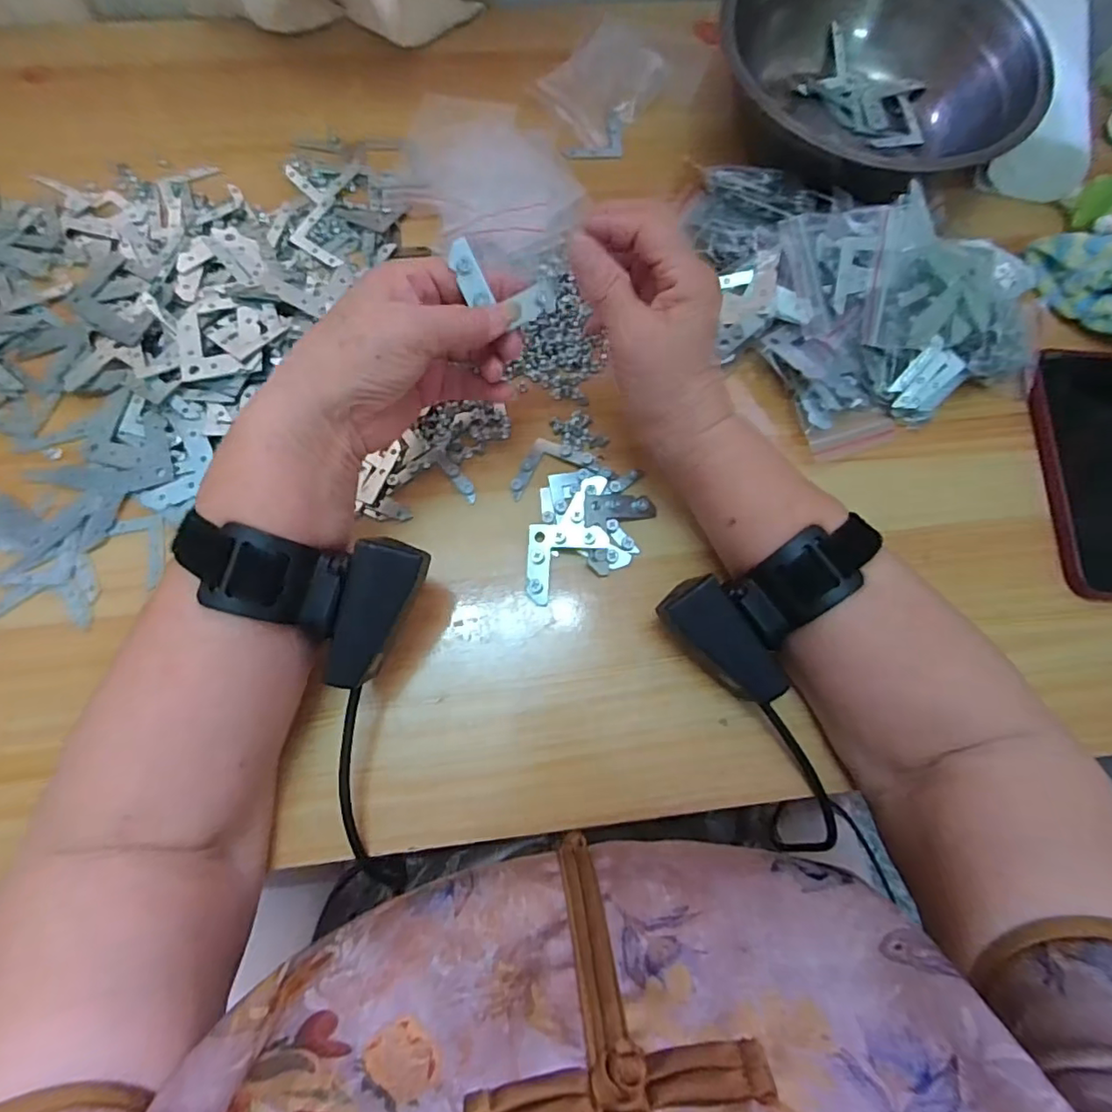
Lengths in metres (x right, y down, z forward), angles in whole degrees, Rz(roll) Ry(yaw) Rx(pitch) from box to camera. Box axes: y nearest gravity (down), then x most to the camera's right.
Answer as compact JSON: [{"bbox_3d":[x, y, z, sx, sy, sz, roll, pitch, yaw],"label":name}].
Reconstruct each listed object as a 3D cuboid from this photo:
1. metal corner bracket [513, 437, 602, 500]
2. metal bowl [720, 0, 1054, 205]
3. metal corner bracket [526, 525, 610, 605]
[{"bbox_3d":[-0.003,-0.057,0.350,0.056,0.004,0.030,-21,76,-8],"label":"metal corner bracket"},{"bbox_3d":[0.225,-0.329,0.408,0.203,0.073,0.197,-27,77,-10],"label":"metal bowl"},{"bbox_3d":[0.007,0.004,0.330,0.045,0.010,0.044,2,74,-2],"label":"metal corner bracket"}]

